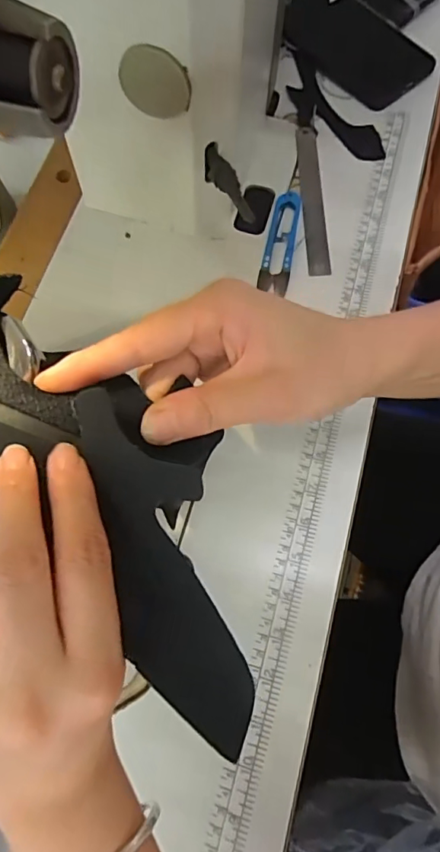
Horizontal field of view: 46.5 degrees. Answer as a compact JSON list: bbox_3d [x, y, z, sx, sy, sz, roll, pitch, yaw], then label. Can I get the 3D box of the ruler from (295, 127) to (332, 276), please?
[{"bbox_3d":[0.084,-0.212,0.464,0.019,0.004,0.171,-2,69,6],"label":"ruler"}]

